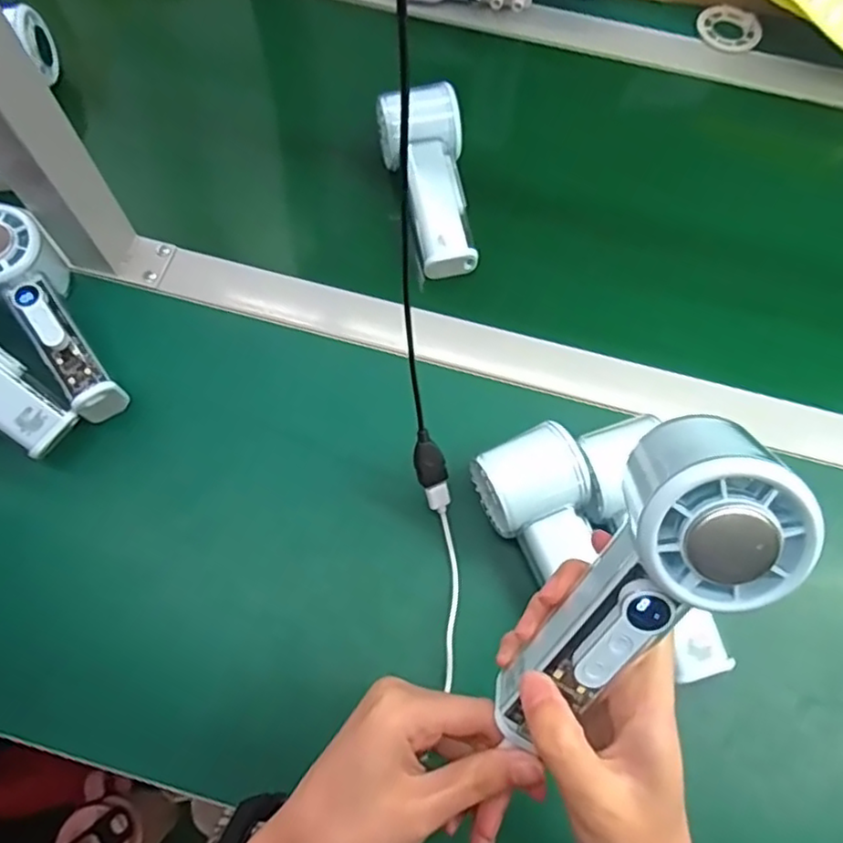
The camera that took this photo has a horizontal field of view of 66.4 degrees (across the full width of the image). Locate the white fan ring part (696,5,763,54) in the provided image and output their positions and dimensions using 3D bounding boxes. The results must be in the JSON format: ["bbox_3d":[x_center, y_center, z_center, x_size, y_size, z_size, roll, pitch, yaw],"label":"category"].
[{"bbox_3d":[0.281,-0.359,0.589,0.056,0.008,0.048,29,76,10],"label":"white fan ring part"}]

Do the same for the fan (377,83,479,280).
[{"bbox_3d":[0.009,-0.181,0.482,0.060,0.043,0.137,-11,69,-6],"label":"fan"}]

